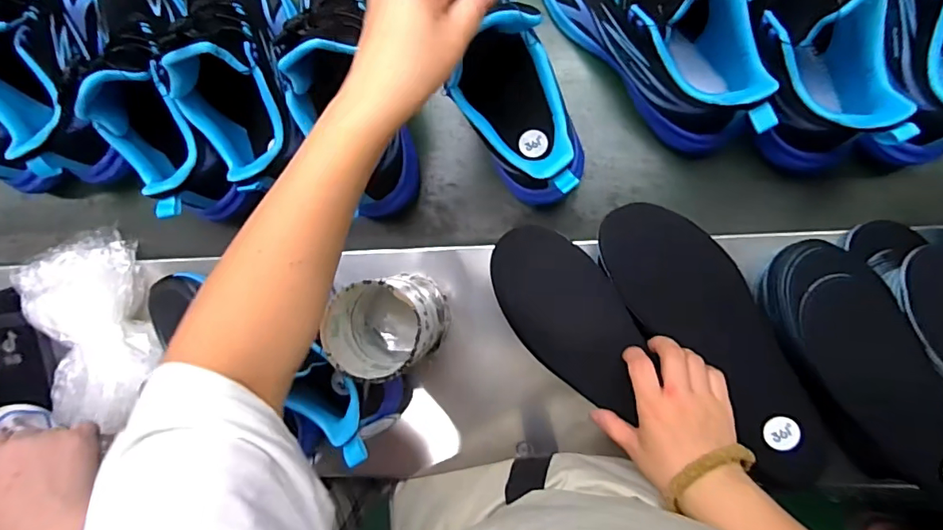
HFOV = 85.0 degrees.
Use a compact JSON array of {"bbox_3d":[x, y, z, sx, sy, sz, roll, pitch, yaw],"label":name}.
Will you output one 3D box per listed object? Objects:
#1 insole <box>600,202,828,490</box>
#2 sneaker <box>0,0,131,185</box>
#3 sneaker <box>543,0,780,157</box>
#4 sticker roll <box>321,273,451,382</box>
[{"bbox_3d":[0.209,0.060,0.436,0.088,0.022,0.263,-36,83,8],"label":"insole"},{"bbox_3d":[-0.448,-0.219,0.516,0.095,0.146,0.266,-15,88,8],"label":"sneaker"},{"bbox_3d":[0.148,-0.219,0.440,0.095,0.154,0.270,-41,93,10],"label":"sneaker"},{"bbox_3d":[-0.072,0.051,0.465,0.083,0.108,0.078,1,99,6],"label":"sticker roll"}]

